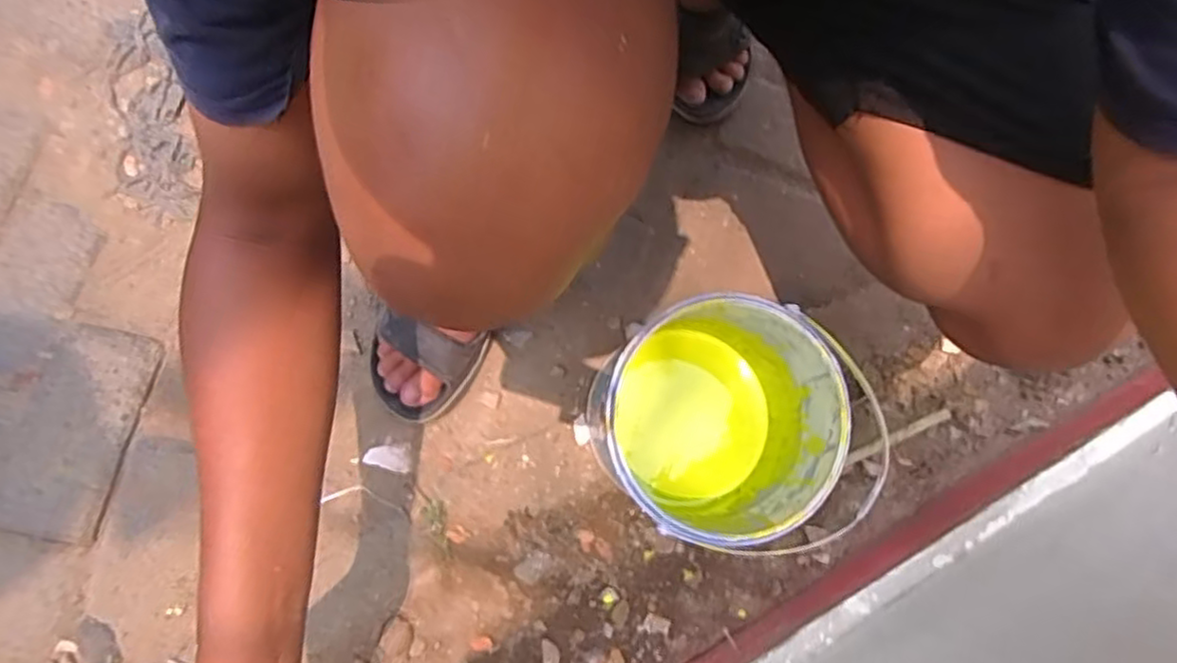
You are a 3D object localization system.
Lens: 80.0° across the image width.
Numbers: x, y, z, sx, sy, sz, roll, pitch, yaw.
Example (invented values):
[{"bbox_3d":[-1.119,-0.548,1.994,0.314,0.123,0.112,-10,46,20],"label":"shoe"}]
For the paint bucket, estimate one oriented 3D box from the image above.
[{"bbox_3d":[0.101,0.079,0.600,0.186,0.204,0.179,0,78,-1],"label":"paint bucket"}]

